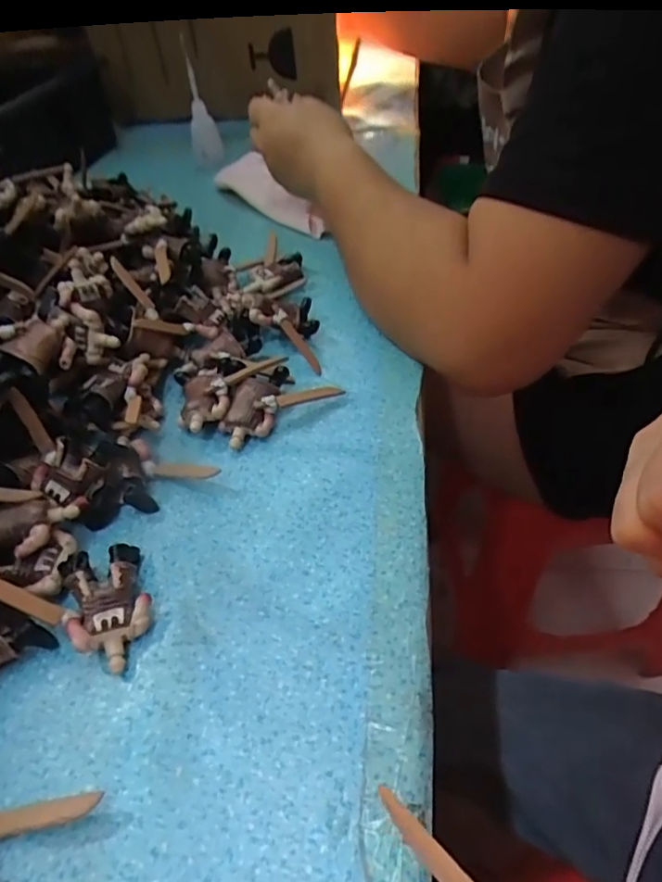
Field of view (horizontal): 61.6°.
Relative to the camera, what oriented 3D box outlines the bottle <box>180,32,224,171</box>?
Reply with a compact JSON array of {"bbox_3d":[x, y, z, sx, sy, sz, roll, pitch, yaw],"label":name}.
[{"bbox_3d":[-0.141,-0.356,0.592,0.030,0.111,0.035,-15,47,-7],"label":"bottle"}]

